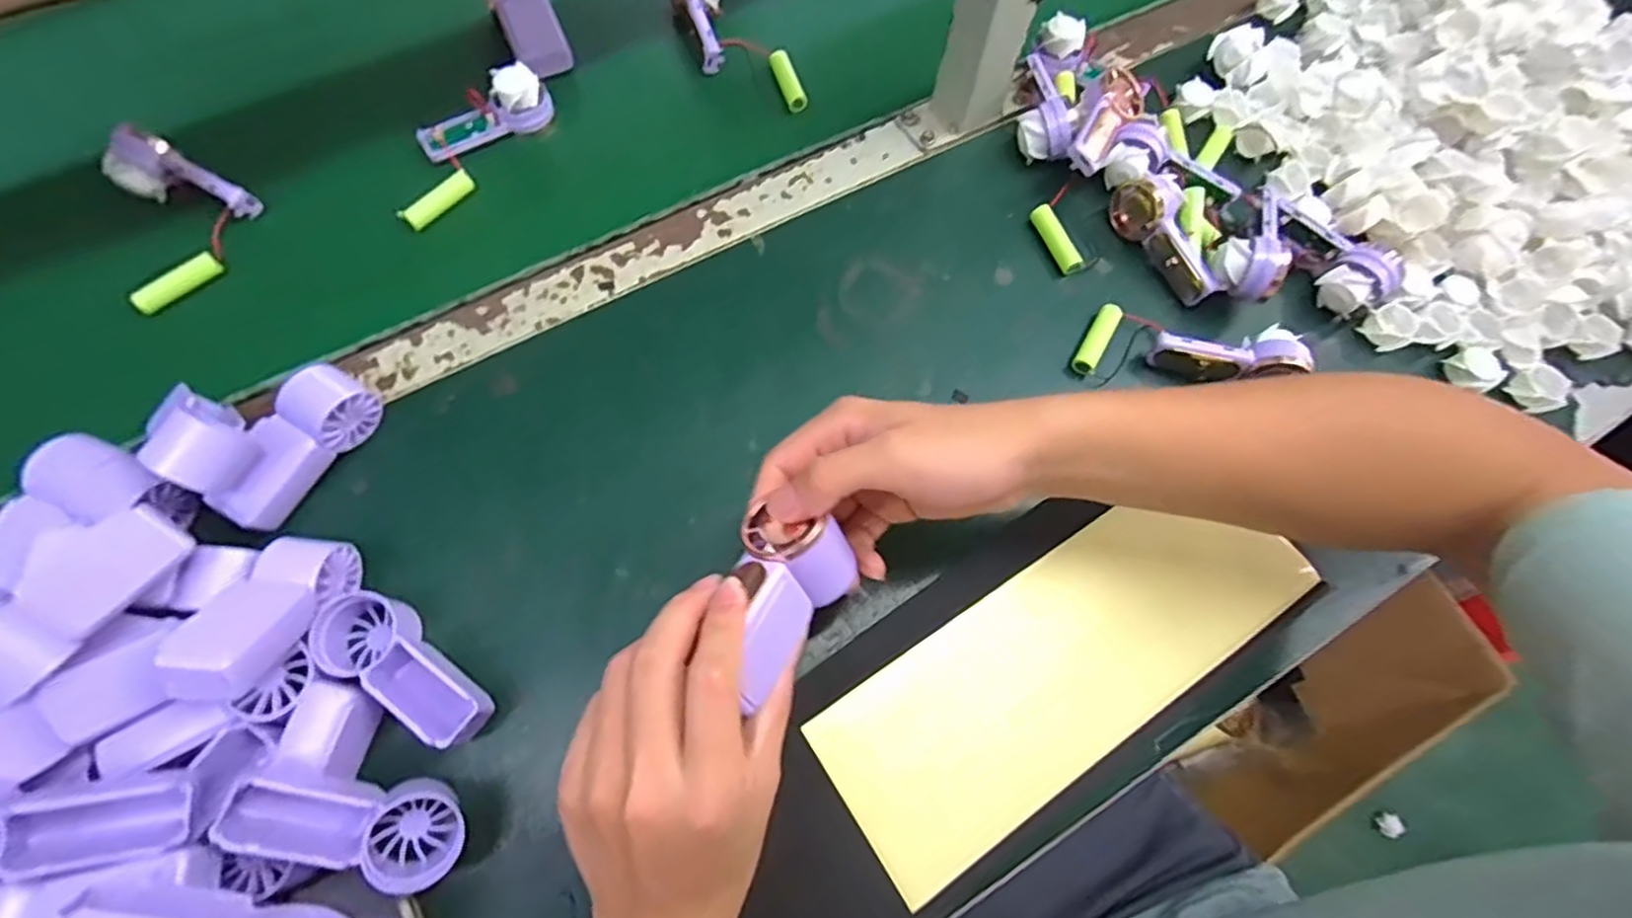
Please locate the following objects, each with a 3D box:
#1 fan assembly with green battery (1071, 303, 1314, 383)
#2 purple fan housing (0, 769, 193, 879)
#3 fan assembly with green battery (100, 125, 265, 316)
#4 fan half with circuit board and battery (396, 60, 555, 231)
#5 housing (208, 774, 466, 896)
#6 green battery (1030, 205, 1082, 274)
[{"bbox_3d":[0.235,-0.069,0.445,0.132,0.027,0.050,6,69,13],"label":"fan assembly with green battery"},{"bbox_3d":[-0.314,0.152,0.286,0.093,0.034,0.039,-1,69,-23],"label":"purple fan housing"},{"bbox_3d":[-0.430,-0.157,0.452,0.094,0.034,0.097,32,72,9],"label":"fan assembly with green battery"},{"bbox_3d":[-0.248,-0.224,0.490,0.050,0.028,0.137,34,72,10],"label":"fan half with circuit board and battery"},{"bbox_3d":[-0.210,0.166,0.317,0.097,0.036,0.042,25,68,-25],"label":"housing"},{"bbox_3d":[0.165,-0.150,0.478,0.014,0.016,0.051,-24,73,-11],"label":"green battery"}]

